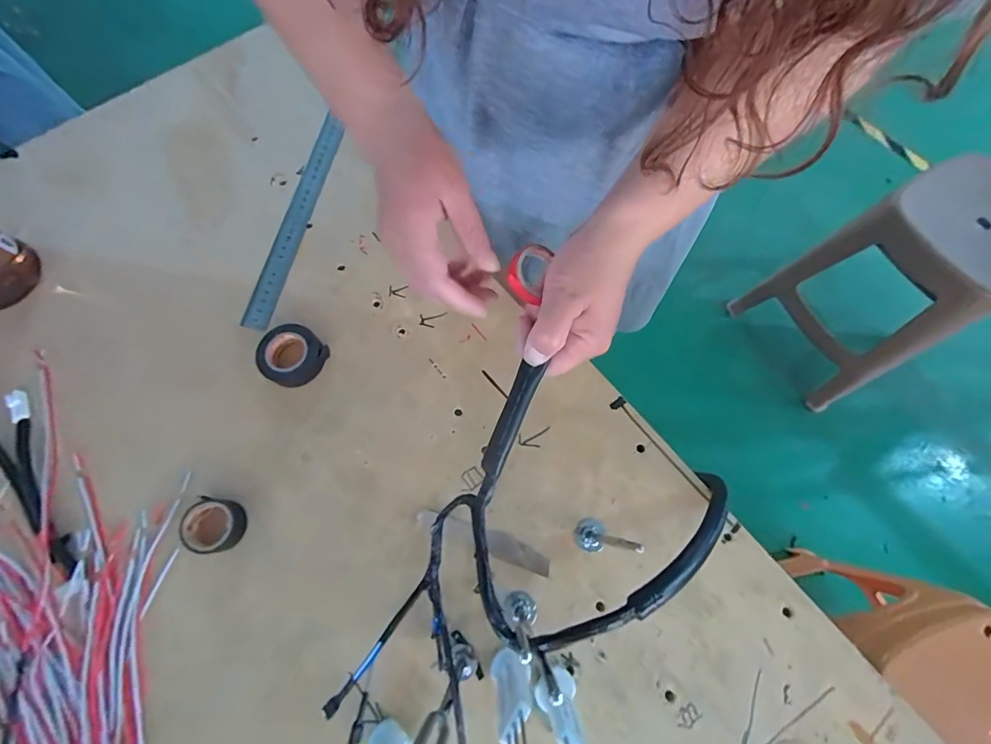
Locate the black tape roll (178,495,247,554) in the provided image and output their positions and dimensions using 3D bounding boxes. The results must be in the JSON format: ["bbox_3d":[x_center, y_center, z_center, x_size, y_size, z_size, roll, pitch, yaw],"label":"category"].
[{"bbox_3d":[-0.227,0.124,0.354,0.044,0.018,0.041,0,71,0],"label":"black tape roll"}]

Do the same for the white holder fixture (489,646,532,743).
[{"bbox_3d":[0.008,0.198,0.271,0.022,0.125,0.031,25,73,8],"label":"white holder fixture"}]

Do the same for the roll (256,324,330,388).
[{"bbox_3d":[-0.186,-0.015,0.400,0.052,0.022,0.053,0,71,0],"label":"roll"}]

